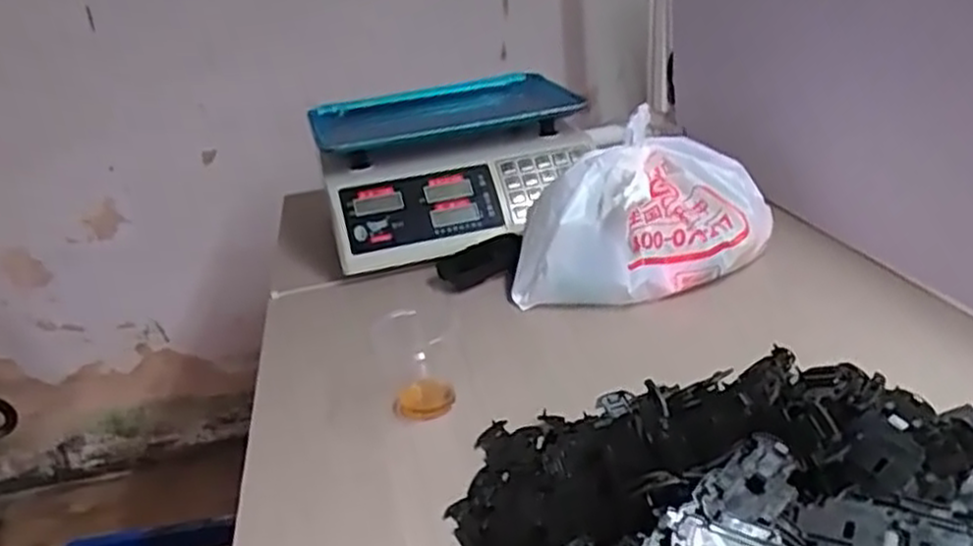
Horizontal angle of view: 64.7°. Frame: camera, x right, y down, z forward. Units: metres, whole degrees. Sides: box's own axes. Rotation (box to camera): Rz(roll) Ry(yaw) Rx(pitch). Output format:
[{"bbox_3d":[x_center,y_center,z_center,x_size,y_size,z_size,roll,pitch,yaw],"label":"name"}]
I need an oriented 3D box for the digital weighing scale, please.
[{"bbox_3d":[-0.052,-0.135,0.992,0.335,0.171,0.335,-10,23,-6],"label":"digital weighing scale"}]

